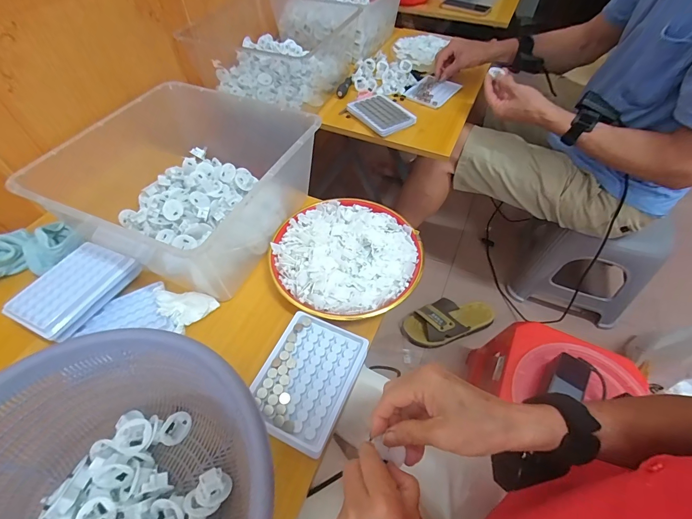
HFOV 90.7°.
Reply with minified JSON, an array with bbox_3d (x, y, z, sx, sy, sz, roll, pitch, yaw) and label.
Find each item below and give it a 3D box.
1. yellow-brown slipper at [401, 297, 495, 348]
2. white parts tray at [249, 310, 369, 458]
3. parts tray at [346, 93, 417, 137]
[{"bbox_3d":[0.288,0.169,0.965,0.251,0.060,0.111,-16,55,-13],"label":"yellow-brown slipper"},{"bbox_3d":[-0.044,0.130,0.383,0.099,0.010,0.134,21,56,14],"label":"white parts tray"},{"bbox_3d":[0.077,-0.322,0.746,0.097,0.013,0.138,-28,59,-20],"label":"parts tray"}]

